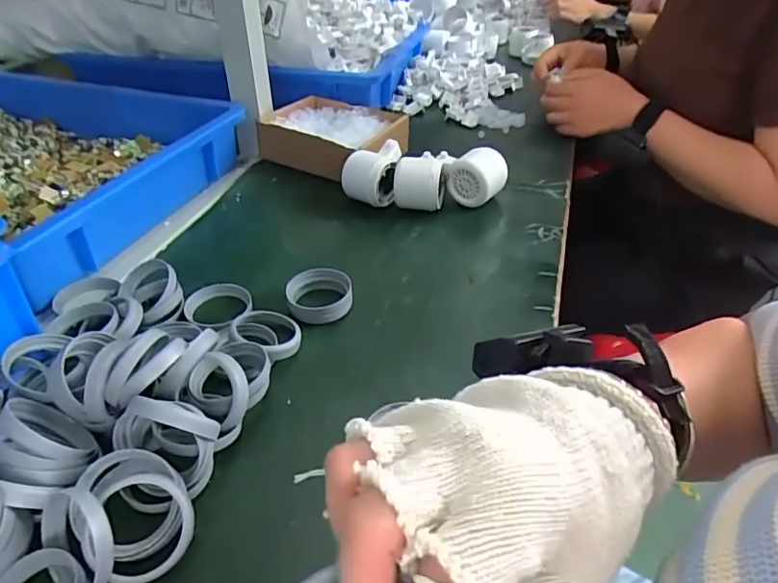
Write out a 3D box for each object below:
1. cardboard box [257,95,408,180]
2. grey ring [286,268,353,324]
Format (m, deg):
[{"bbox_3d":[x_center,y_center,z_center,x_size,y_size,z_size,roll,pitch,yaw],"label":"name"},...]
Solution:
[{"bbox_3d":[-0.070,-0.208,0.729,0.188,0.055,0.139,17,42,20],"label":"cardboard box"},{"bbox_3d":[-0.063,0.004,0.488,0.057,0.019,0.057,0,39,0],"label":"grey ring"}]

